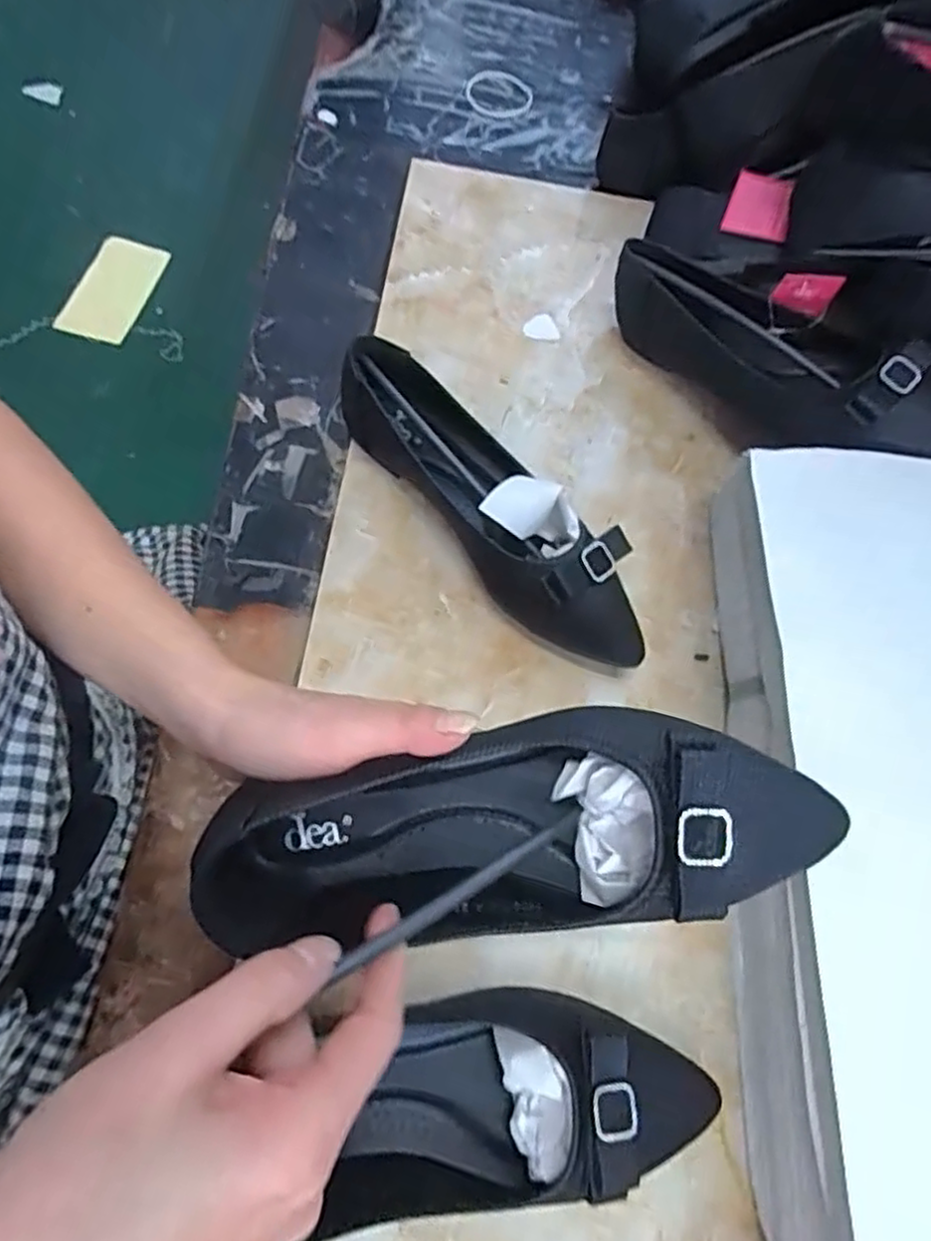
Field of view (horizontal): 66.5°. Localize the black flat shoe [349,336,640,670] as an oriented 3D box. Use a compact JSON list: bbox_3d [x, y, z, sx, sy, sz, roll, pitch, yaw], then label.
[{"bbox_3d":[0.017,-0.070,0.439,0.067,0.065,0.248,-40,74,-17],"label":"black flat shoe"}]

